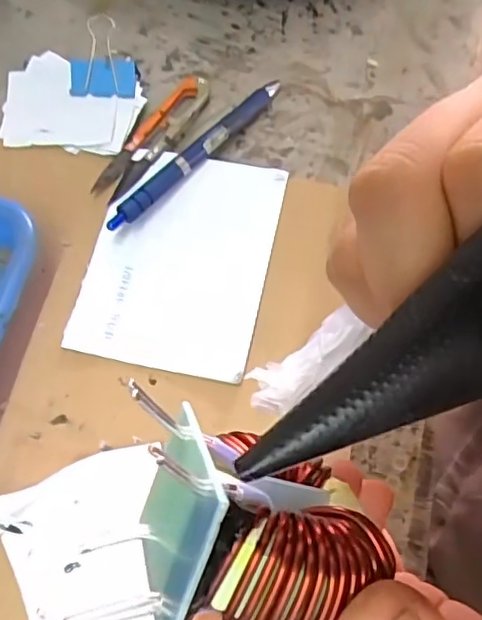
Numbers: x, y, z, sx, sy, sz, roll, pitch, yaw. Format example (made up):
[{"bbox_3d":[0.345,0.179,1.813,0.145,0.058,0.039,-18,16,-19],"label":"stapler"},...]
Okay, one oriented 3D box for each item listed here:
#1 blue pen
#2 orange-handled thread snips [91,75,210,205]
[{"bbox_3d":[-0.024,-0.092,0.337,0.012,0.014,0.138,37,68,16],"label":"blue pen"},{"bbox_3d":[-0.051,-0.104,0.348,0.022,0.006,0.101,30,71,12],"label":"orange-handled thread snips"}]

